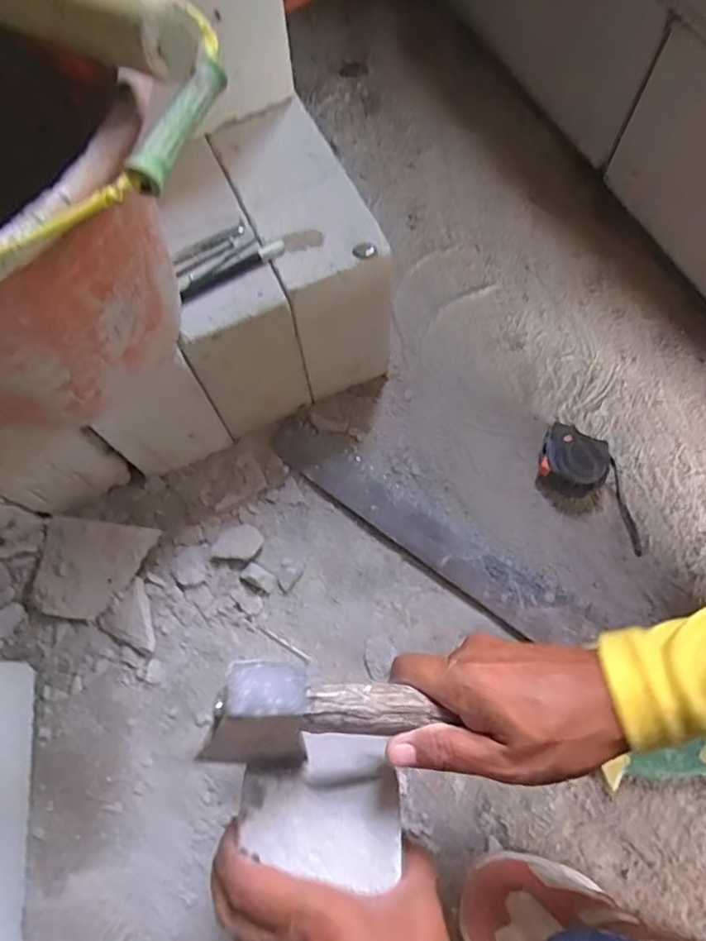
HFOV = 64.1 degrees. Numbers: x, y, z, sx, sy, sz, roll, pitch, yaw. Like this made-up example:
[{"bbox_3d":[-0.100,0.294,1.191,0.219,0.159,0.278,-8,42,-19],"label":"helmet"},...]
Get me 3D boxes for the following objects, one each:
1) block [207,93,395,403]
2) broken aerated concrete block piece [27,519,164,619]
[{"bbox_3d":[-0.049,-0.220,0.604,0.100,0.200,0.215,-24,72,-8],"label":"block"},{"bbox_3d":[-0.269,0.101,0.581,0.119,0.028,0.099,8,85,7],"label":"broken aerated concrete block piece"}]

